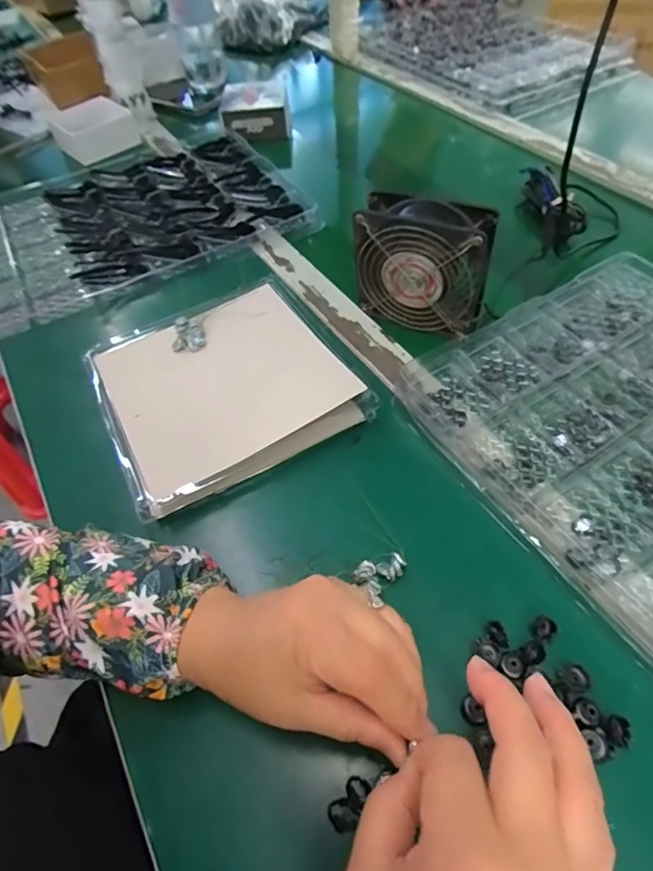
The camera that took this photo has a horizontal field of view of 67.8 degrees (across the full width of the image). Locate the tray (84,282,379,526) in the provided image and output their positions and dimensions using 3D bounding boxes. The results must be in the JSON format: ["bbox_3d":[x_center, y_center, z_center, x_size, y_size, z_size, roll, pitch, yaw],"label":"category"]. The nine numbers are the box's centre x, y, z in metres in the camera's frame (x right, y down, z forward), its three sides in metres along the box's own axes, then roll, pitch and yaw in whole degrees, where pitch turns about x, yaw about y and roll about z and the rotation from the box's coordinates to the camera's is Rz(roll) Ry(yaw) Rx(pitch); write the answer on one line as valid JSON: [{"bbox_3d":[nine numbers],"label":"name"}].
[{"bbox_3d":[-0.096,-0.050,0.438,0.202,0.029,0.210,-25,56,-14],"label":"tray"}]

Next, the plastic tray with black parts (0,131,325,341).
[{"bbox_3d":[-0.272,-0.279,0.632,0.443,0.033,0.309,-25,56,-14],"label":"plastic tray with black parts"}]

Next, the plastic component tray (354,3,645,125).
[{"bbox_3d":[0.292,-0.747,0.925,0.332,0.047,0.503,-27,56,-15],"label":"plastic component tray"}]

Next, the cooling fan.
[{"bbox_3d":[0.089,-0.160,0.457,0.120,0.103,0.051,23,58,19],"label":"cooling fan"}]

